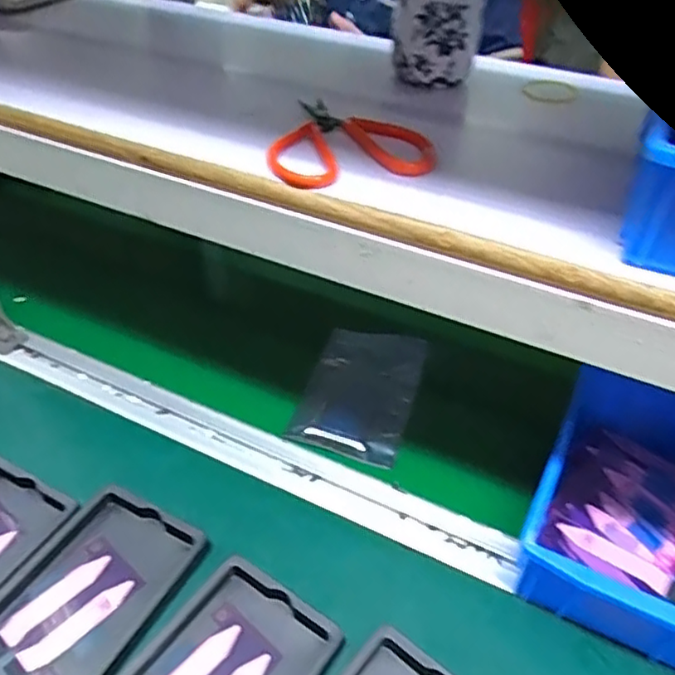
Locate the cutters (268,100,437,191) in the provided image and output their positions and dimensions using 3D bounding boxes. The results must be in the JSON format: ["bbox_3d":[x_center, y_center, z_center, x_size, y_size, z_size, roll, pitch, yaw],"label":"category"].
[{"bbox_3d":[0.000,-0.127,0.405,0.101,0.010,0.111,-11,43,-17],"label":"cutters"}]

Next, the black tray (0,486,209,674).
[{"bbox_3d":[-0.166,0.170,0.397,0.094,0.015,0.157,22,44,21],"label":"black tray"}]

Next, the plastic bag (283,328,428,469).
[{"bbox_3d":[0.021,0.046,0.563,0.090,0.025,0.149,14,41,12],"label":"plastic bag"}]

